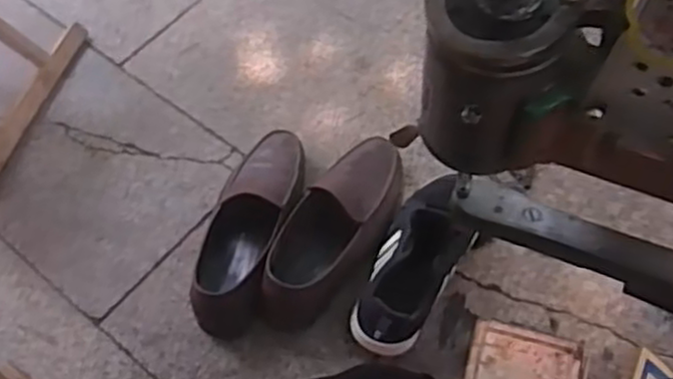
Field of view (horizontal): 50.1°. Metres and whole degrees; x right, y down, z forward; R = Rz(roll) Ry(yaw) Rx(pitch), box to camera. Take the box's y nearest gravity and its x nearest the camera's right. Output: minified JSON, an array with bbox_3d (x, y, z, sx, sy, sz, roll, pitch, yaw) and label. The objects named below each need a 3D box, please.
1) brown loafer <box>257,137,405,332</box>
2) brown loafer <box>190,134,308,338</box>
[{"bbox_3d":[0.000,0.054,0.914,0.106,0.085,0.277,31,66,18],"label":"brown loafer"},{"bbox_3d":[-0.109,0.048,0.924,0.100,0.083,0.283,12,61,10],"label":"brown loafer"}]

